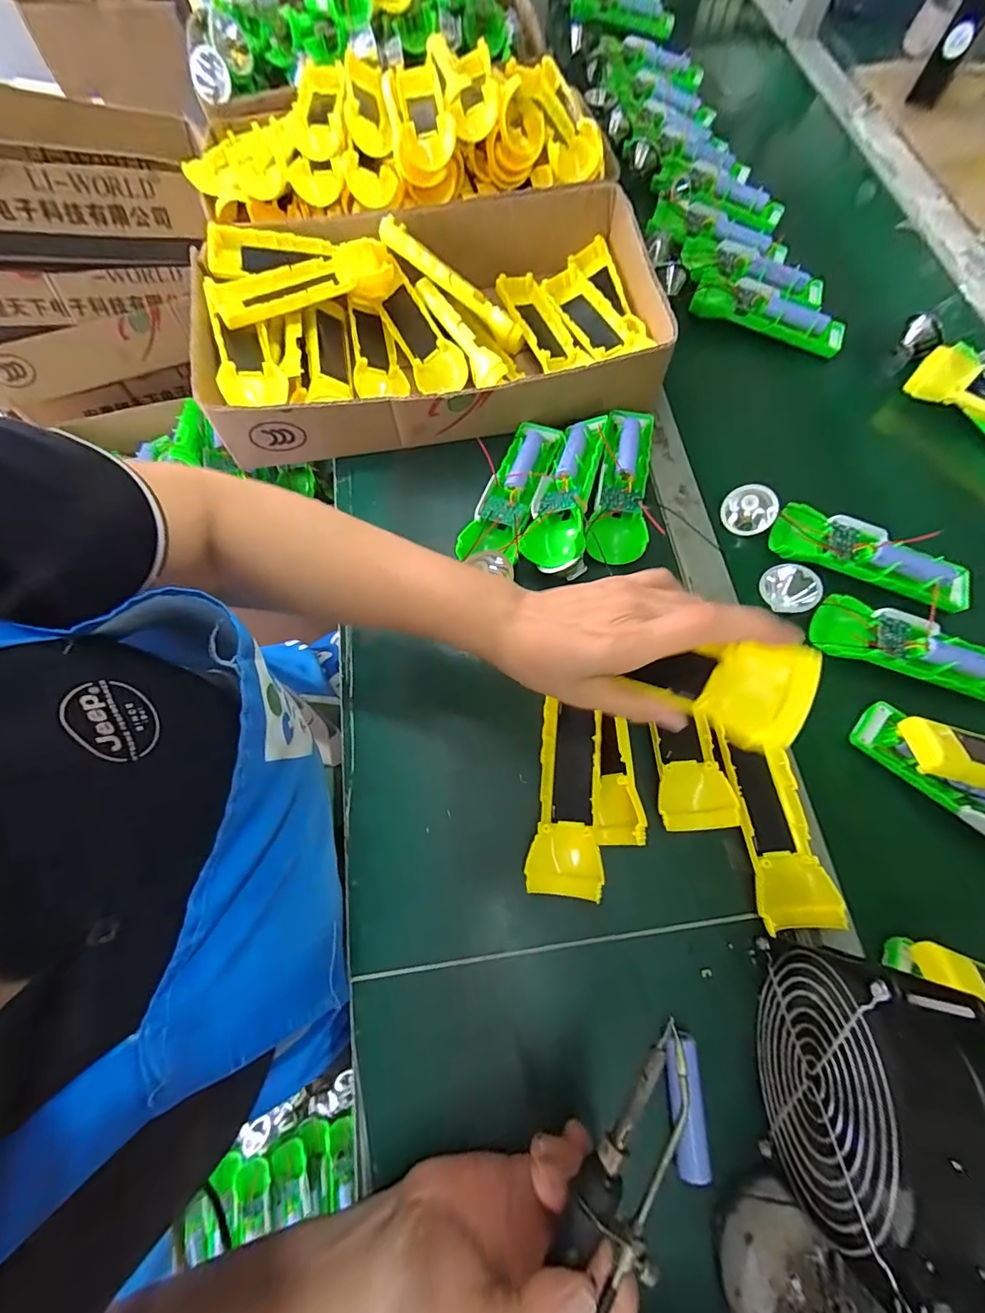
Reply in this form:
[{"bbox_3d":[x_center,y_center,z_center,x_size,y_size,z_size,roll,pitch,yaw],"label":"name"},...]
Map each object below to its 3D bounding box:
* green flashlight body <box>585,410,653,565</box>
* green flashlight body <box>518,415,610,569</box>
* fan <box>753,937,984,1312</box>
[{"bbox_3d":[0.118,-0.160,0.430,0.047,0.028,0.163,12,70,2],"label":"green flashlight body"},{"bbox_3d":[0.065,-0.154,0.411,0.048,0.030,0.163,13,70,3],"label":"green flashlight body"},{"bbox_3d":[0.184,0.217,0.244,0.048,0.121,0.118,11,70,2],"label":"fan"}]

